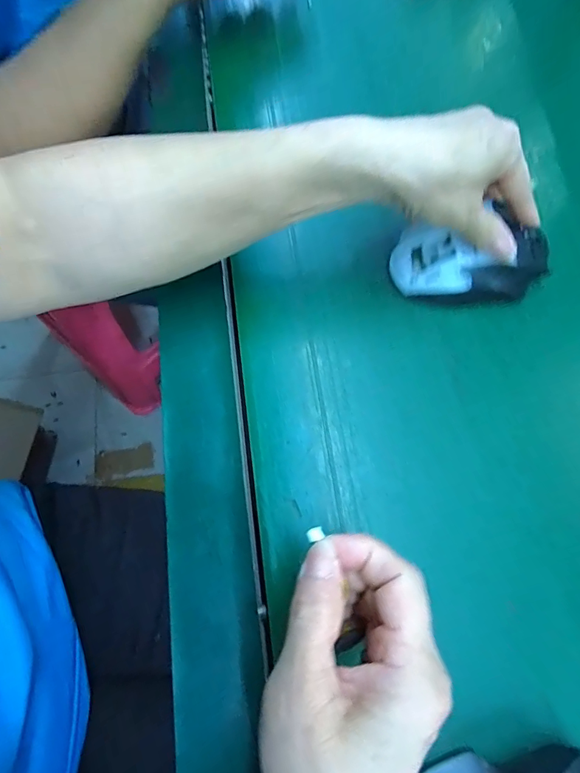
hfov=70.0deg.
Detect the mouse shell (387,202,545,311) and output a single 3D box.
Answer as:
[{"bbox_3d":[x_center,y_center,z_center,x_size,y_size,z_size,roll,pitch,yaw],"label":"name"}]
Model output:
[{"bbox_3d":[0.133,-0.095,0.303,0.109,0.039,0.064,-12,71,-6],"label":"mouse shell"}]

